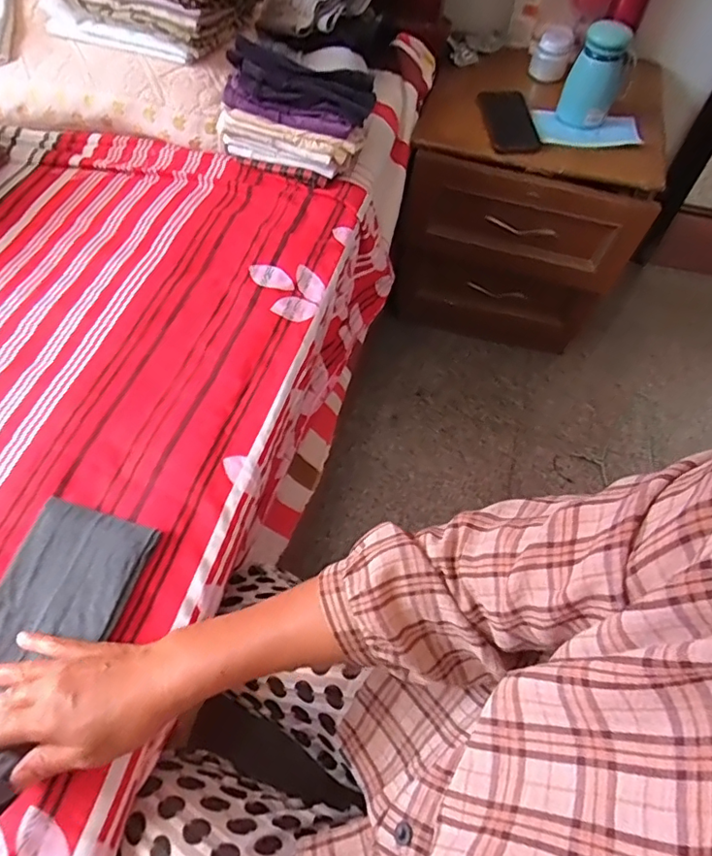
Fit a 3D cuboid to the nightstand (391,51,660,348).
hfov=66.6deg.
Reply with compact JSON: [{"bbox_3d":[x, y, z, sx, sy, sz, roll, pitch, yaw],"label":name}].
[{"bbox_3d":[0.309,-0.409,1.070,0.392,0.431,0.298,16,61,7],"label":"nightstand"}]

